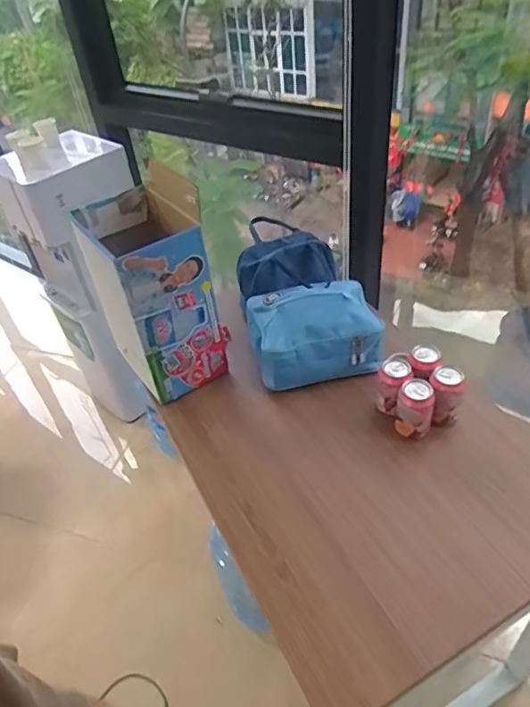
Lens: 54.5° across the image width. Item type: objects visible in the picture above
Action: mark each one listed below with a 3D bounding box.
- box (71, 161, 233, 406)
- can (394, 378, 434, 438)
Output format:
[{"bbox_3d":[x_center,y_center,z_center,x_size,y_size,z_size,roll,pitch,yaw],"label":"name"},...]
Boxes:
[{"bbox_3d":[-0.227,-0.133,1.098,0.218,0.347,0.256,-27,45,-21],"label":"box"},{"bbox_3d":[0.281,0.111,0.971,0.061,0.119,0.068,7,43,16],"label":"can"}]

